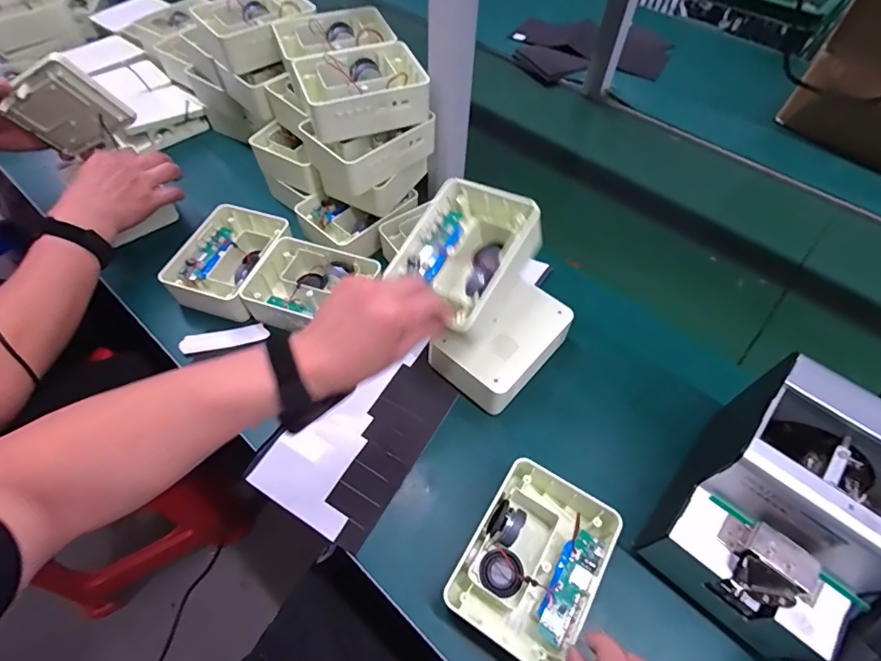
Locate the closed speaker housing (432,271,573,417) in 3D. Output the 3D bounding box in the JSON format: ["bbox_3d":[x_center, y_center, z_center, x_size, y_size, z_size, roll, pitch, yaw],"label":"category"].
[{"bbox_3d":[0.070,0.018,0.521,0.096,0.065,0.149,39,63,23],"label":"closed speaker housing"}]

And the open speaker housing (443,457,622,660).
[{"bbox_3d":[0.081,0.205,0.411,0.105,0.055,0.141,28,59,17],"label":"open speaker housing"}]

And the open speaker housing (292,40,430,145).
[{"bbox_3d":[-0.095,-0.289,0.556,0.146,0.049,0.109,-18,58,-14],"label":"open speaker housing"}]

